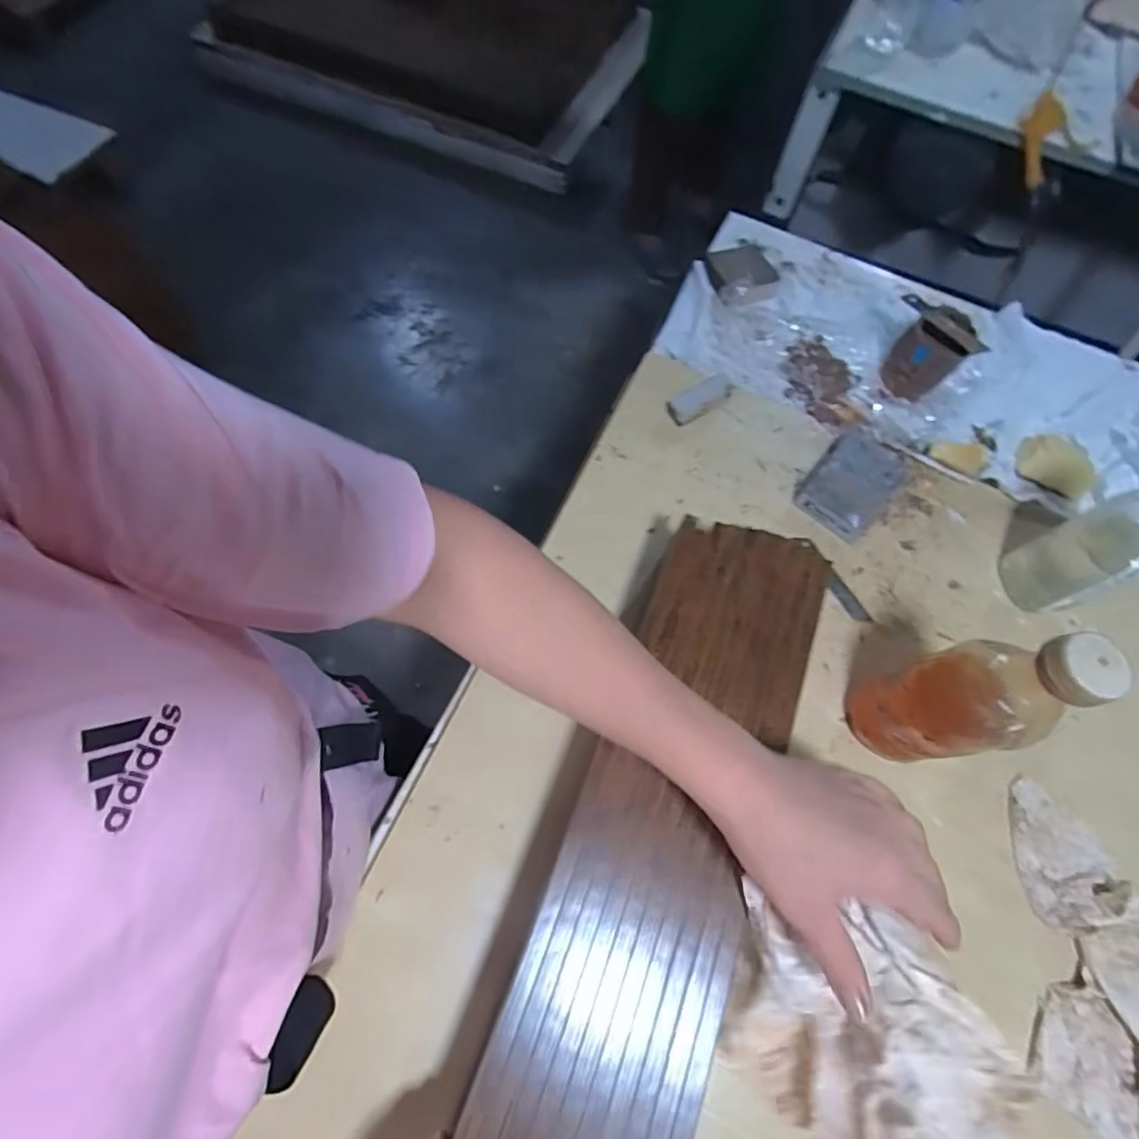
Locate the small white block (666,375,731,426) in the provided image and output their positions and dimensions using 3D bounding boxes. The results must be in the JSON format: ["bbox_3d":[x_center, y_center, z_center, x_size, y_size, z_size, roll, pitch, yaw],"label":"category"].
[{"bbox_3d":[0.138,-0.180,0.631,0.076,0.010,0.033,-29,74,-9],"label":"small white block"}]

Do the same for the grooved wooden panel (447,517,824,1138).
[{"bbox_3d":[-0.011,0.343,0.312,0.122,0.020,0.871,21,66,8],"label":"grooved wooden panel"}]

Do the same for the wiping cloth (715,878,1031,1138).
[{"bbox_3d":[0.173,0.270,0.339,0.151,0.081,0.127,12,66,4],"label":"wiping cloth"}]

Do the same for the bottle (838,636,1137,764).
[{"bbox_3d":[0.270,0.093,0.421,0.057,0.209,0.074,-13,67,-9],"label":"bottle"}]

